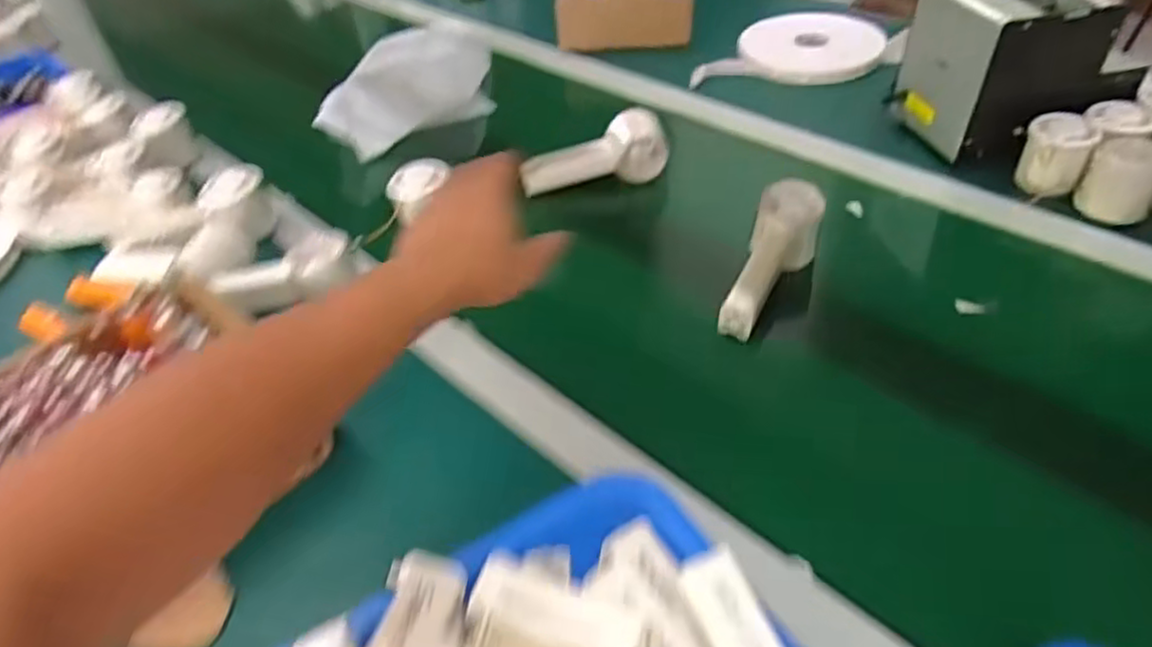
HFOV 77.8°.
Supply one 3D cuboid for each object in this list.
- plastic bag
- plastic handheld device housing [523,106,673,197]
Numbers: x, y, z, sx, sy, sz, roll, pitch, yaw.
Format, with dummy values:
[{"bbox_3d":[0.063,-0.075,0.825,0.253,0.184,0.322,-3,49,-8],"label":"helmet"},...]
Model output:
[{"bbox_3d":[-0.202,-0.305,0.897,0.169,0.060,0.259,-2,44,4],"label":"plastic bag"},{"bbox_3d":[0.022,-0.180,0.764,0.148,0.067,0.057,-8,44,-2],"label":"plastic handheld device housing"}]

